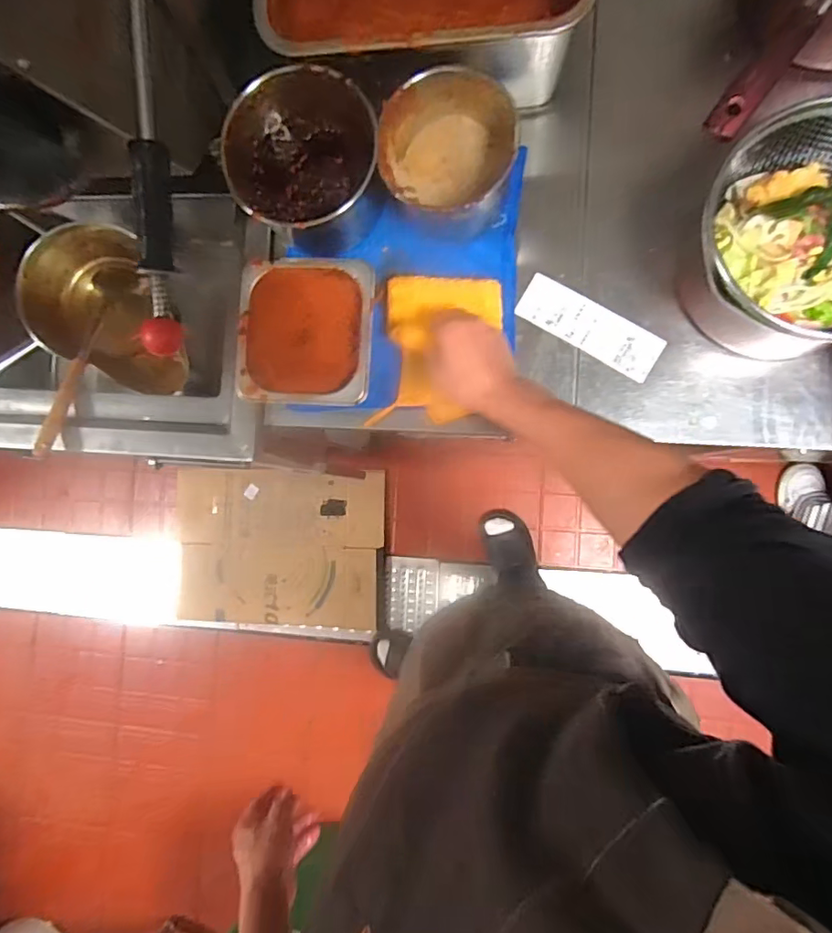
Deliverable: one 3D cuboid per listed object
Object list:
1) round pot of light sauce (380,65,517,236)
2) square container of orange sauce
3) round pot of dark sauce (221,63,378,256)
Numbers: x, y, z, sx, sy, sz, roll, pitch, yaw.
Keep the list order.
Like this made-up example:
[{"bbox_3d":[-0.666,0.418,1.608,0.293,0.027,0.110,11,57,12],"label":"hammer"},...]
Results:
[{"bbox_3d":[0.038,-0.355,0.617,0.147,0.094,0.149,-4,88,7],"label":"round pot of light sauce"},{"bbox_3d":[-0.129,-0.163,0.660,0.162,0.064,0.171,2,88,7],"label":"square container of orange sauce"},{"bbox_3d":[-0.129,-0.356,0.630,0.168,0.118,0.169,0,88,7],"label":"round pot of dark sauce"}]

